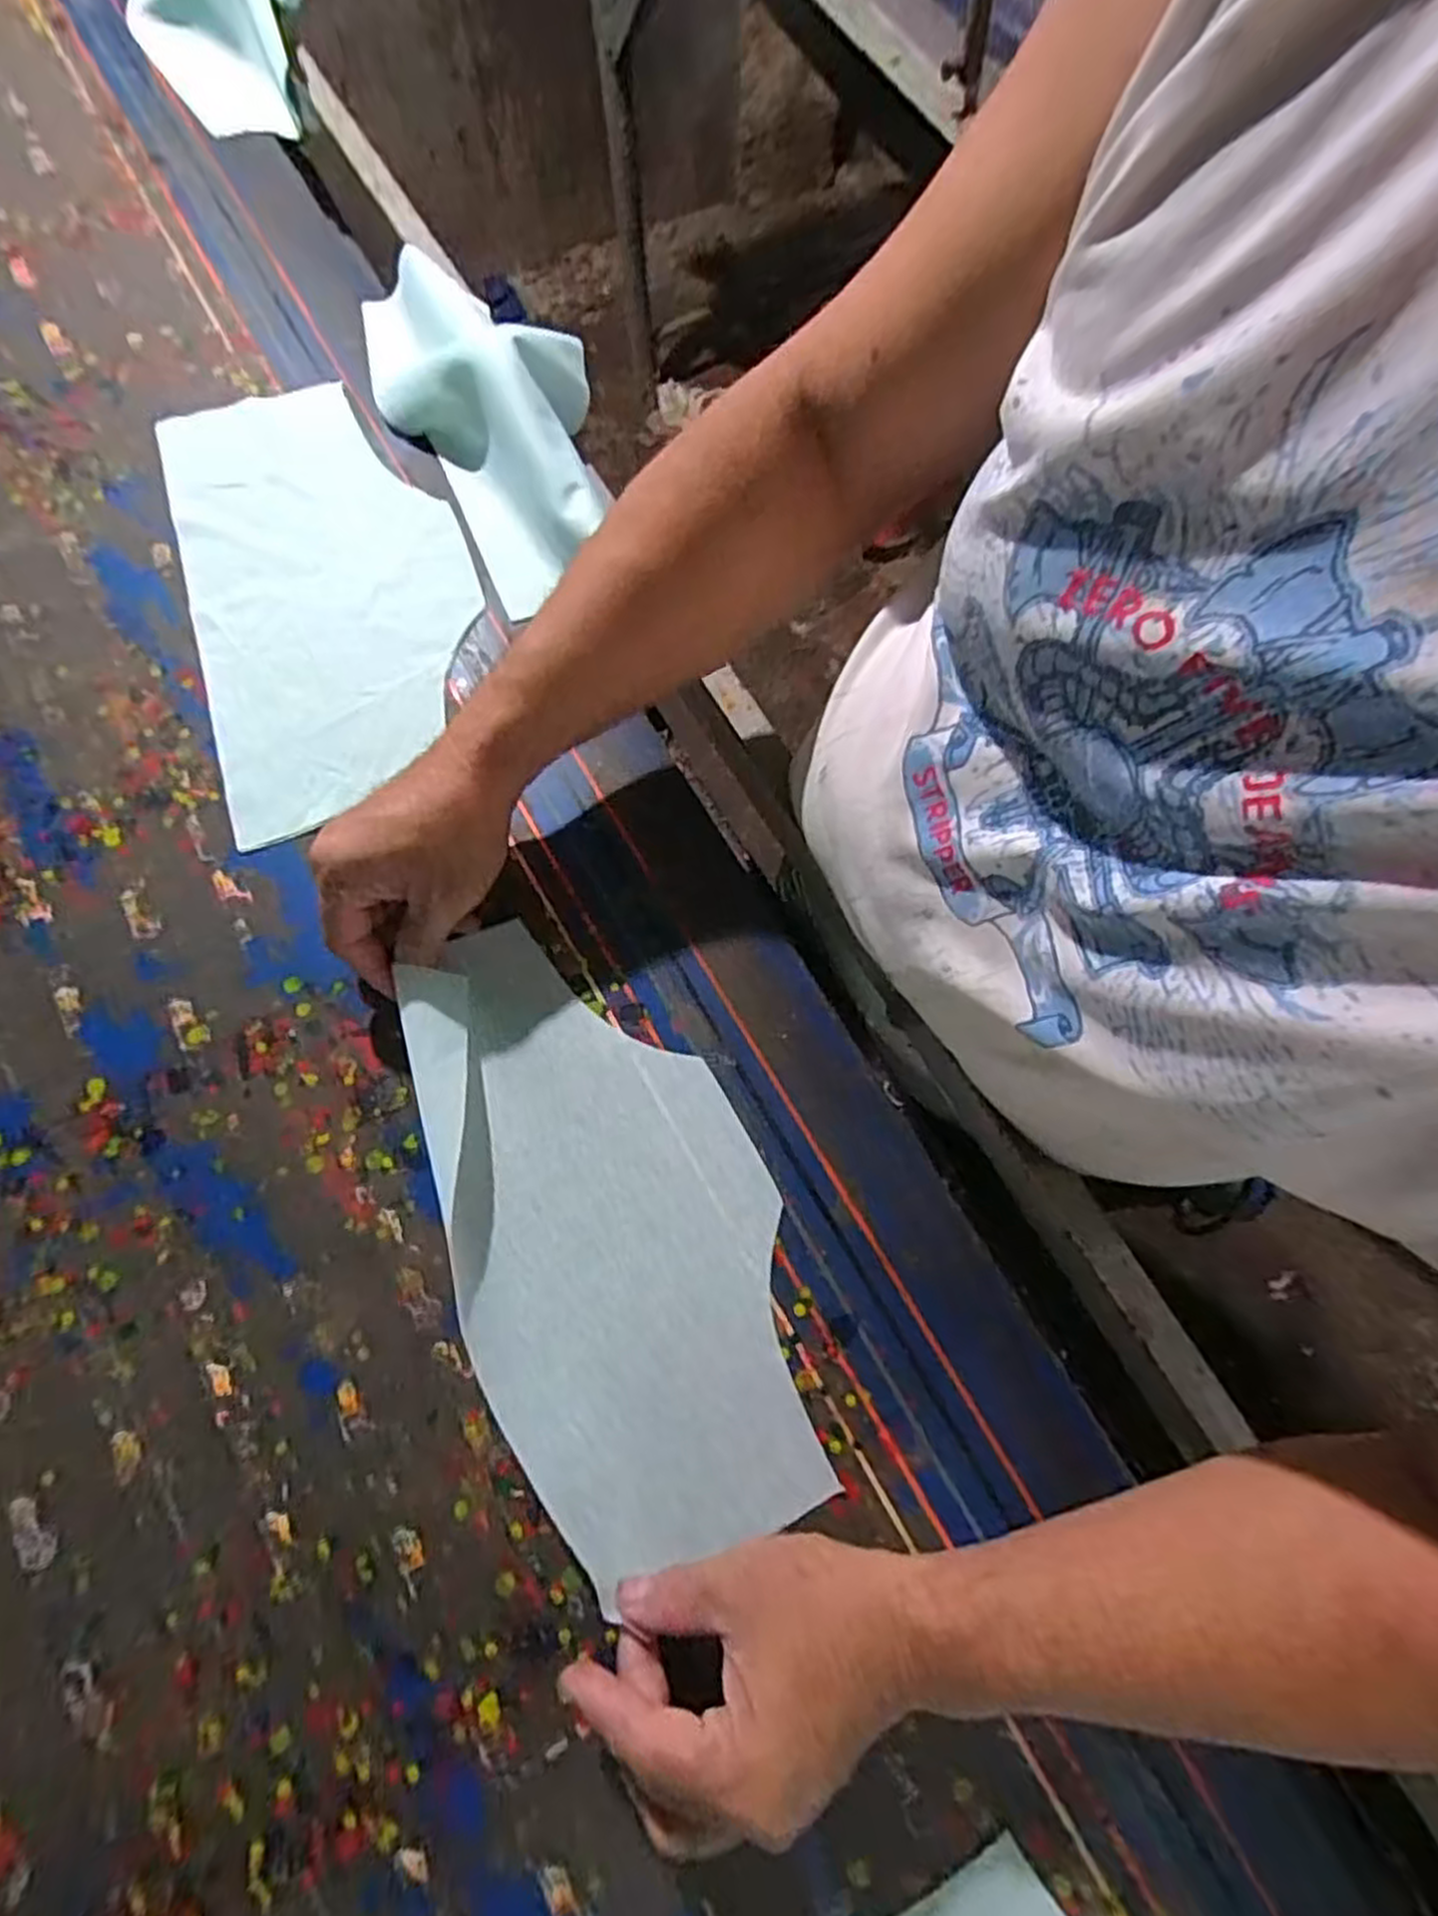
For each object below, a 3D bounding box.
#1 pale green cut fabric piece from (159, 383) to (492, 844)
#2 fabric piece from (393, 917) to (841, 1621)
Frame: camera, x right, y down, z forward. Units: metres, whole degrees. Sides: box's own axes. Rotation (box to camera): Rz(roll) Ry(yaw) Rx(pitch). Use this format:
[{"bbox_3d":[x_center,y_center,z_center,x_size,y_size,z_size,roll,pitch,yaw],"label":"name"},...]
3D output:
[{"bbox_3d":[-0.260,-0.251,0.529,0.177,0.009,0.339,-17,76,-7],"label":"pale green cut fabric piece"},{"bbox_3d":[-0.058,0.132,0.416,0.161,0.029,0.320,-18,76,-7],"label":"fabric piece"}]

